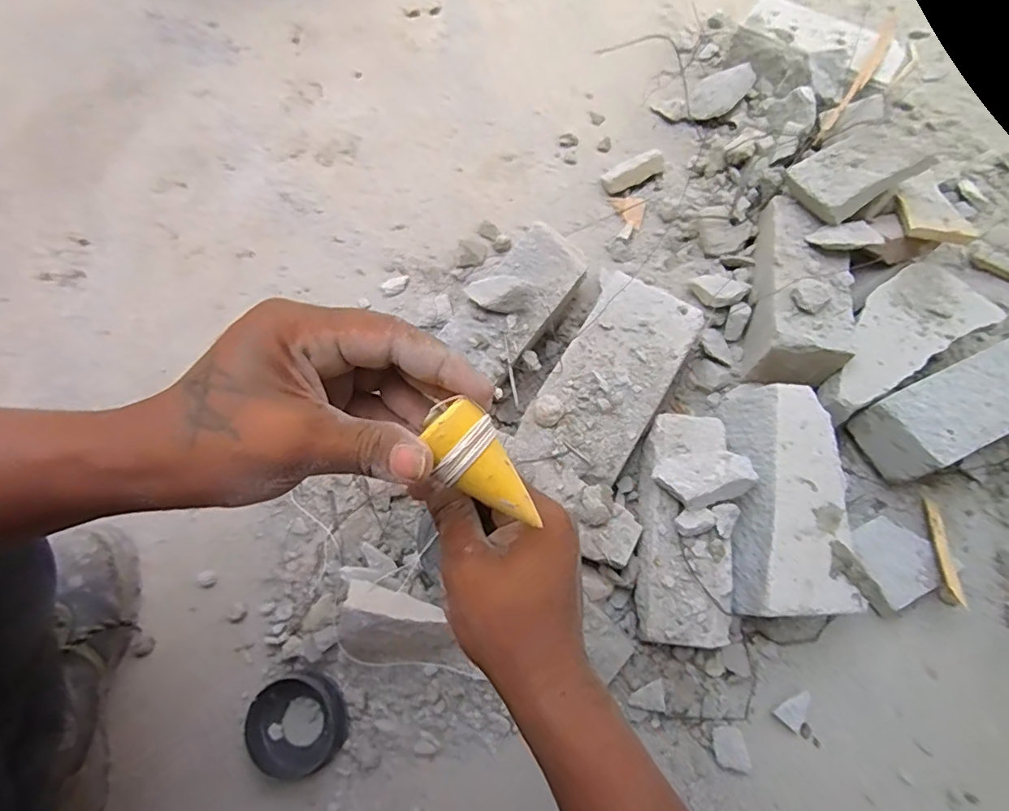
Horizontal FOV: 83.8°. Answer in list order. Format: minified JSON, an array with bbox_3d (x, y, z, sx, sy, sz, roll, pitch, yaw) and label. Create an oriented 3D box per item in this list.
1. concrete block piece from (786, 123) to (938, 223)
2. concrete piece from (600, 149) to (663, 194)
[{"bbox_3d":[0.351,-0.237,0.563,0.111,0.027,0.079,-29,58,6],"label":"concrete block piece"},{"bbox_3d":[0.159,-0.288,0.696,0.074,0.018,0.031,-21,68,14],"label":"concrete piece"}]

